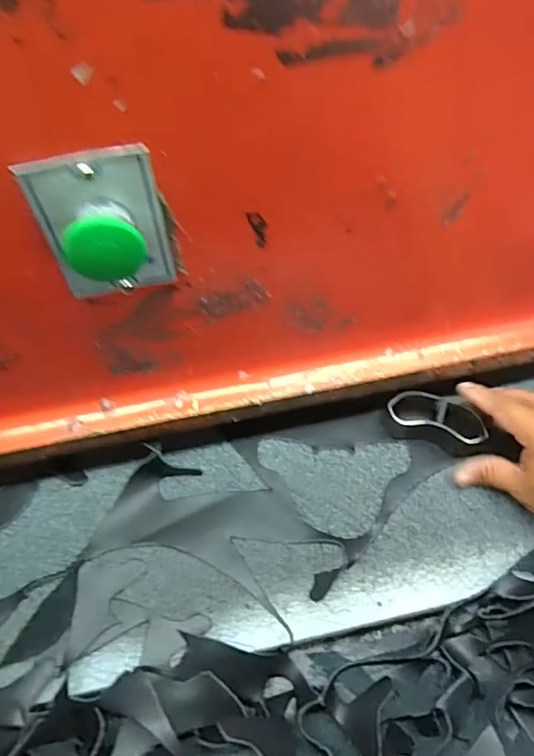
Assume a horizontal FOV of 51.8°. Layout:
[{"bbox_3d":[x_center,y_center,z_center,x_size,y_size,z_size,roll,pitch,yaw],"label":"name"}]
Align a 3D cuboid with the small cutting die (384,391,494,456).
[{"bbox_3d":[0.146,0.038,0.474,0.085,0.038,0.035,18,63,9],"label":"small cutting die"}]

